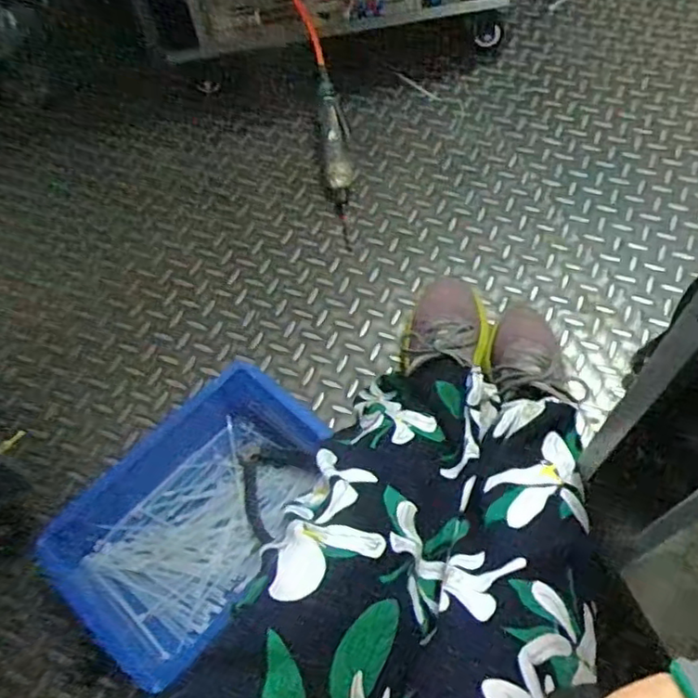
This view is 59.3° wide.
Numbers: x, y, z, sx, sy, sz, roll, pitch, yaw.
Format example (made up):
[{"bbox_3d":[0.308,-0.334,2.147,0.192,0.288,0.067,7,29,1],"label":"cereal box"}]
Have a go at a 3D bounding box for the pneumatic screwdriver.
[{"bbox_3d":[-0.020,-0.305,0.978,0.050,0.058,0.325,-7,80,0],"label":"pneumatic screwdriver"}]

